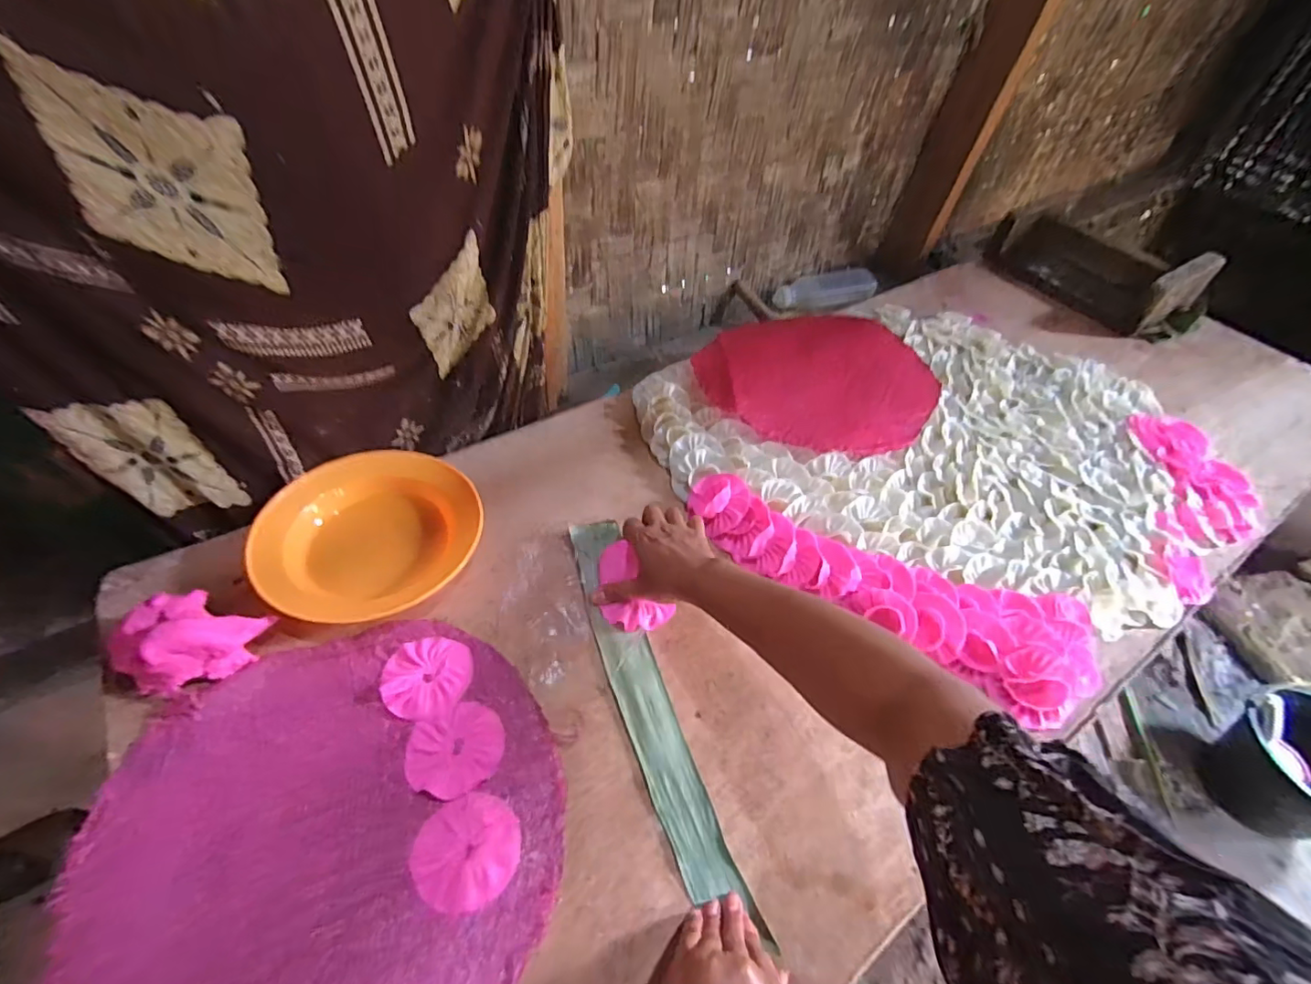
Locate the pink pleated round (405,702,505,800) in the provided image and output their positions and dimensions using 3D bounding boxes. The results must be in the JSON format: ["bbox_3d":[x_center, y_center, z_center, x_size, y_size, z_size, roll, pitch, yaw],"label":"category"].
[{"bbox_3d":[-0.171,0.222,0.489,0.077,0.011,0.071,3,50,-3],"label":"pink pleated round"}]

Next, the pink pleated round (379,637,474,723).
[{"bbox_3d":[-0.213,0.171,0.527,0.076,0.009,0.077,3,50,-3],"label":"pink pleated round"}]

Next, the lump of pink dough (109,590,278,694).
[{"bbox_3d":[-0.413,0.132,0.500,0.086,0.056,0.084,19,51,11],"label":"lump of pink dough"}]

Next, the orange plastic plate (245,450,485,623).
[{"bbox_3d":[-0.303,0.041,0.608,0.222,0.052,0.180,-22,55,-22],"label":"orange plastic plate"}]

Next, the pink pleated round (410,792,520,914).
[{"bbox_3d":[-0.146,0.278,0.441,0.077,0.011,0.076,-4,51,-9],"label":"pink pleated round"}]

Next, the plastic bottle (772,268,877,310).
[{"bbox_3d":[0.344,-0.413,1.161,0.221,0.053,0.061,-6,51,-10],"label":"plastic bottle"}]

